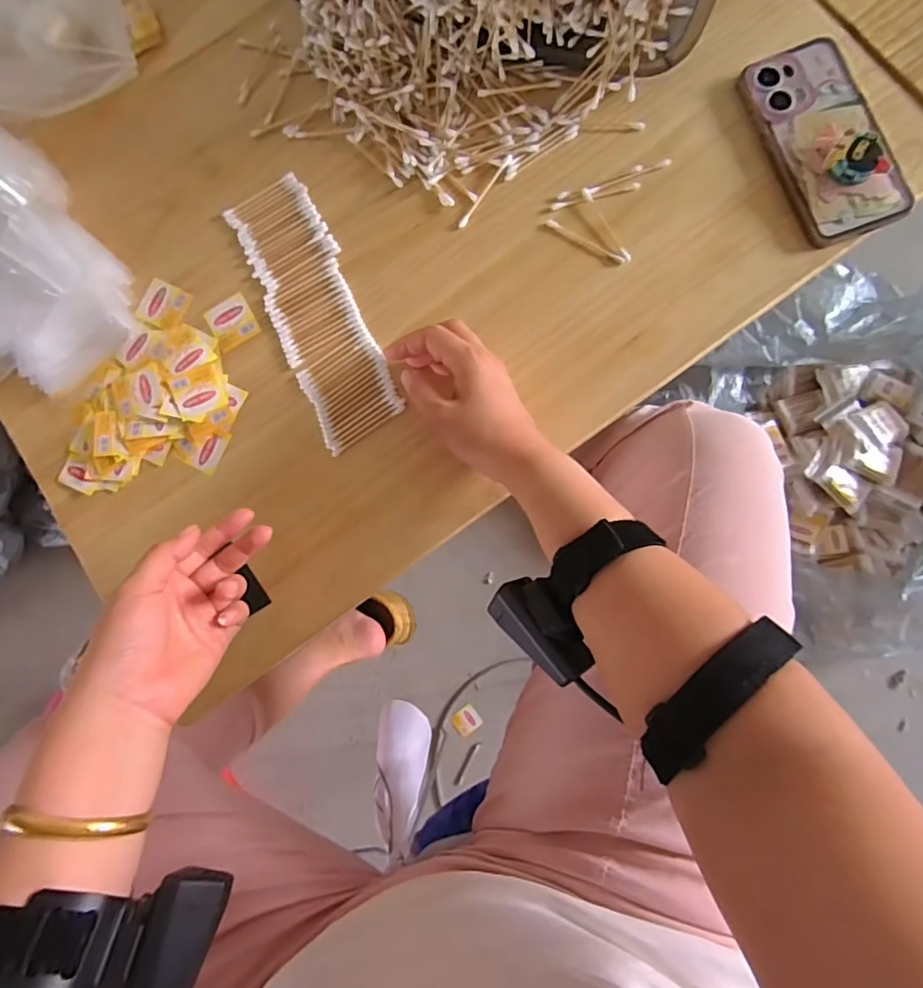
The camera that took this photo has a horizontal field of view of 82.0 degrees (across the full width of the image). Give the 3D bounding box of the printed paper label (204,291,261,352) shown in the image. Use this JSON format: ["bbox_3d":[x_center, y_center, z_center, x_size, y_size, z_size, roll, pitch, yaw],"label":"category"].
[{"bbox_3d":[-0.200,-0.150,0.462,0.038,0.004,0.042,-31,81,-3],"label":"printed paper label"}]

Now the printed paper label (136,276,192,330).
[{"bbox_3d":[-0.262,-0.166,0.469,0.041,0.004,0.038,25,88,6],"label":"printed paper label"}]

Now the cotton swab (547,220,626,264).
[{"bbox_3d":[0.101,-0.207,0.433,0.072,0.004,0.006,33,89,7],"label":"cotton swab"}]

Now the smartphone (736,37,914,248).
[{"bbox_3d":[0.287,-0.282,0.417,0.080,0.025,0.161,-18,84,3],"label":"smartphone"}]

